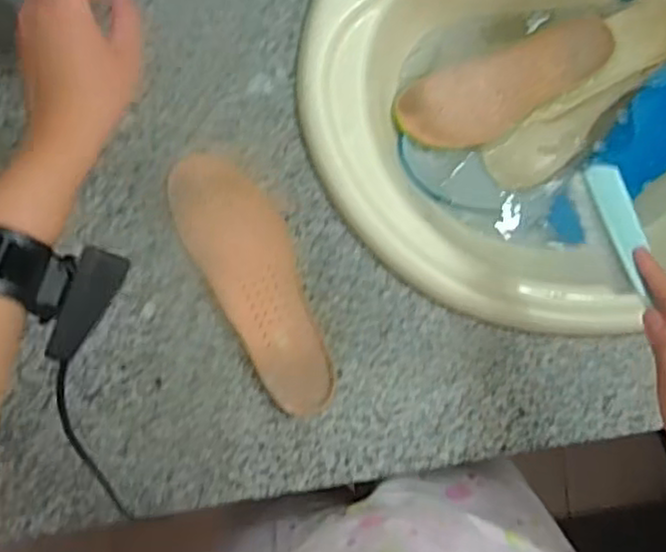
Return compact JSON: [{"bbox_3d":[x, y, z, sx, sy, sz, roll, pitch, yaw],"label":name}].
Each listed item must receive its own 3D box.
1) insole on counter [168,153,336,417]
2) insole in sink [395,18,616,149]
[{"bbox_3d":[-0.062,0.006,0.605,0.079,0.018,0.237,-29,93,-3],"label":"insole on counter"},{"bbox_3d":[0.177,-0.189,0.707,0.224,0.021,0.079,-22,93,-3],"label":"insole in sink"}]

